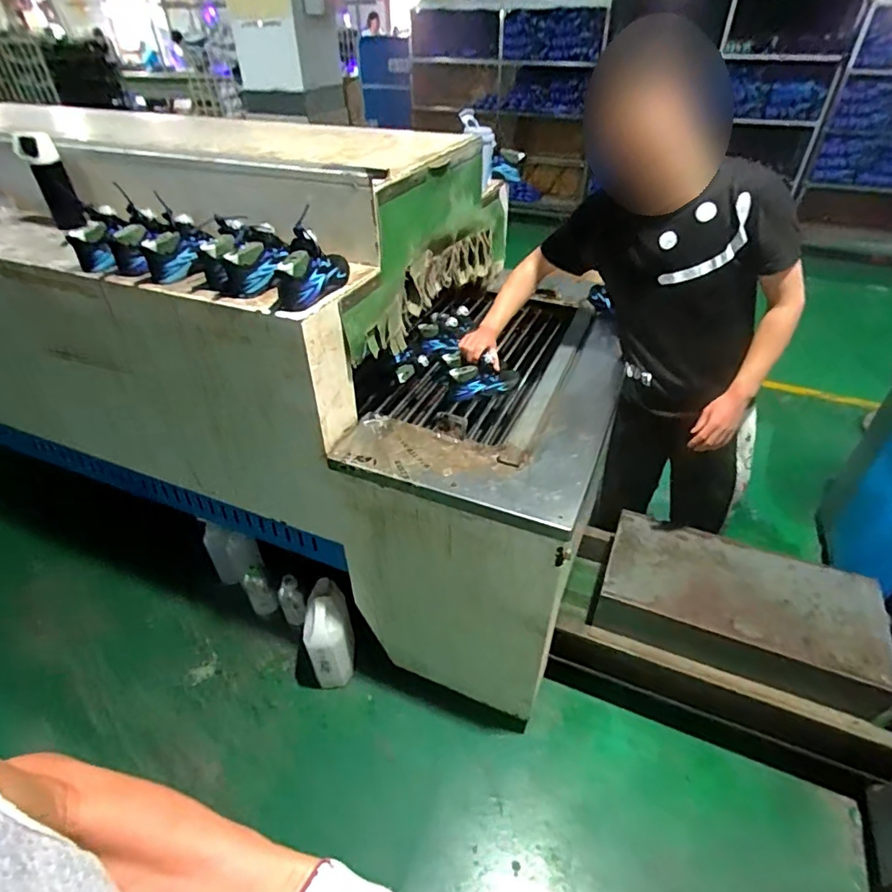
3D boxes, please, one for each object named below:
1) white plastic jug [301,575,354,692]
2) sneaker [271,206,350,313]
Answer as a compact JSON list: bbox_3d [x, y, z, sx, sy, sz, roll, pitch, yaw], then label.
[{"bbox_3d":[-0.334,0.547,1.538,0.124,0.298,0.188,-6,41,-10],"label":"white plastic jug"},{"bbox_3d":[-0.233,-0.327,0.955,0.063,0.114,0.209,18,43,17],"label":"sneaker"}]

